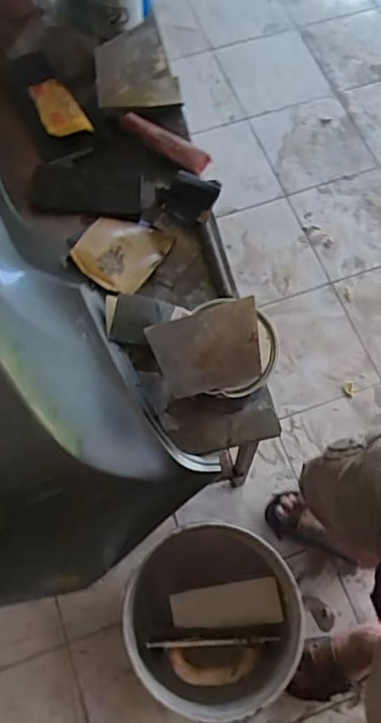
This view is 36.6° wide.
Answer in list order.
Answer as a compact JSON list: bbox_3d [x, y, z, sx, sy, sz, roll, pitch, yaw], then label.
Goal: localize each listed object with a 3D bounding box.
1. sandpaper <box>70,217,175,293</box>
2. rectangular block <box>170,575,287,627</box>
[{"bbox_3d":[-0.103,-0.162,0.846,0.110,0.021,0.142,32,51,-7],"label":"sandpaper"},{"bbox_3d":[0.064,0.434,1.027,0.193,0.010,0.074,-7,69,-2],"label":"rectangular block"}]

